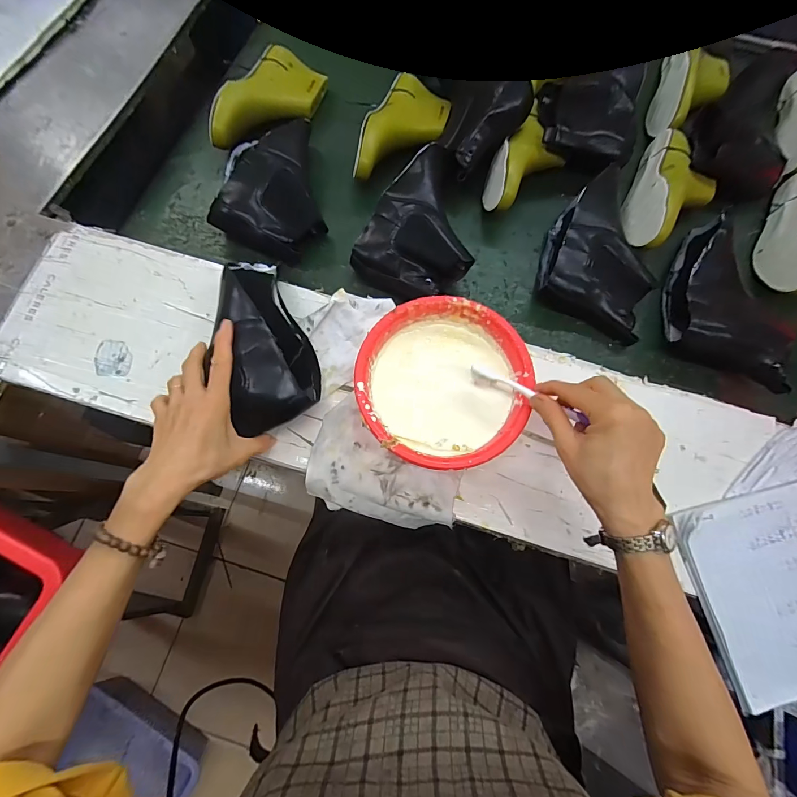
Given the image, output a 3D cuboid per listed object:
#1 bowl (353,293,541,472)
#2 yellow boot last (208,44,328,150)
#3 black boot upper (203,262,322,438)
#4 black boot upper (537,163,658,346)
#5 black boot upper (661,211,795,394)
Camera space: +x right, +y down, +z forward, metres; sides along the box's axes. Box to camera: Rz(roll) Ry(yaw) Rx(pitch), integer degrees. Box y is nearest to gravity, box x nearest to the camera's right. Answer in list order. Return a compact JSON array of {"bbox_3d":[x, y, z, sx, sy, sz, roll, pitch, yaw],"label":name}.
[{"bbox_3d":[0.049,-0.014,0.430,0.183,0.067,0.186,0,73,-1],"label":"bowl"},{"bbox_3d":[-0.210,-0.485,0.604,0.102,0.071,0.238,22,74,6],"label":"yellow boot last"},{"bbox_3d":[-0.151,-0.064,0.434,0.088,0.062,0.198,-14,79,-5],"label":"black boot upper"},{"bbox_3d":[0.303,-0.229,0.546,0.152,0.061,0.274,19,74,5],"label":"black boot upper"},{"bbox_3d":[0.462,-0.156,0.522,0.132,0.062,0.266,13,74,3],"label":"black boot upper"}]

